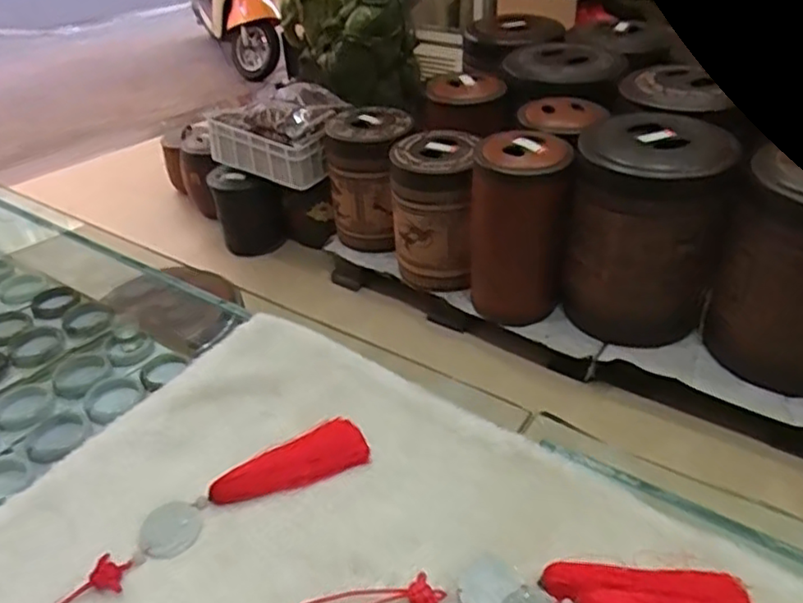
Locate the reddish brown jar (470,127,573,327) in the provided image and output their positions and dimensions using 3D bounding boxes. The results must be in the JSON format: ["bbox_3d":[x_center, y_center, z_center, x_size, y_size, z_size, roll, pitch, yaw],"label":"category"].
[{"bbox_3d":[0.323,-0.187,1.837,0.250,0.537,0.224,0,38,5],"label":"reddish brown jar"}]

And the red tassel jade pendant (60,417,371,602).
[{"bbox_3d":[-0.173,0.179,0.537,0.312,0.012,0.058,-23,42,-23],"label":"red tassel jade pendant"}]

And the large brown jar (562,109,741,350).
[{"bbox_3d":[0.662,-0.184,1.744,0.365,0.542,0.338,13,41,20],"label":"large brown jar"}]

